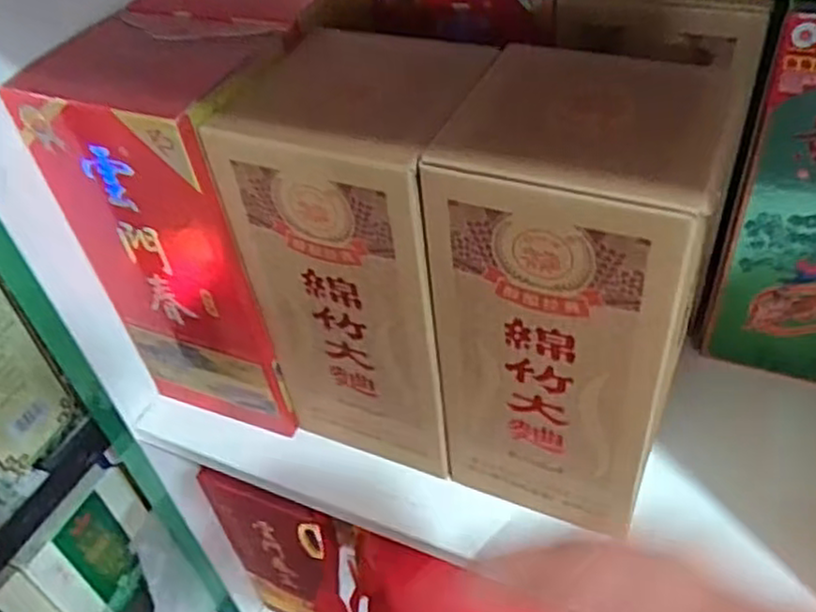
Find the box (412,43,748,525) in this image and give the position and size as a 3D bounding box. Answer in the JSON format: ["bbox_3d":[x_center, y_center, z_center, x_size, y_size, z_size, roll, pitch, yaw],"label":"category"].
[{"bbox_3d":[0.096,-0.004,0.427,0.130,0.274,0.115,14,47,21],"label":"box"}]

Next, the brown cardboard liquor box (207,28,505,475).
[{"bbox_3d":[-0.019,-0.021,0.480,0.121,0.256,0.107,14,48,21],"label":"brown cardboard liquor box"}]

